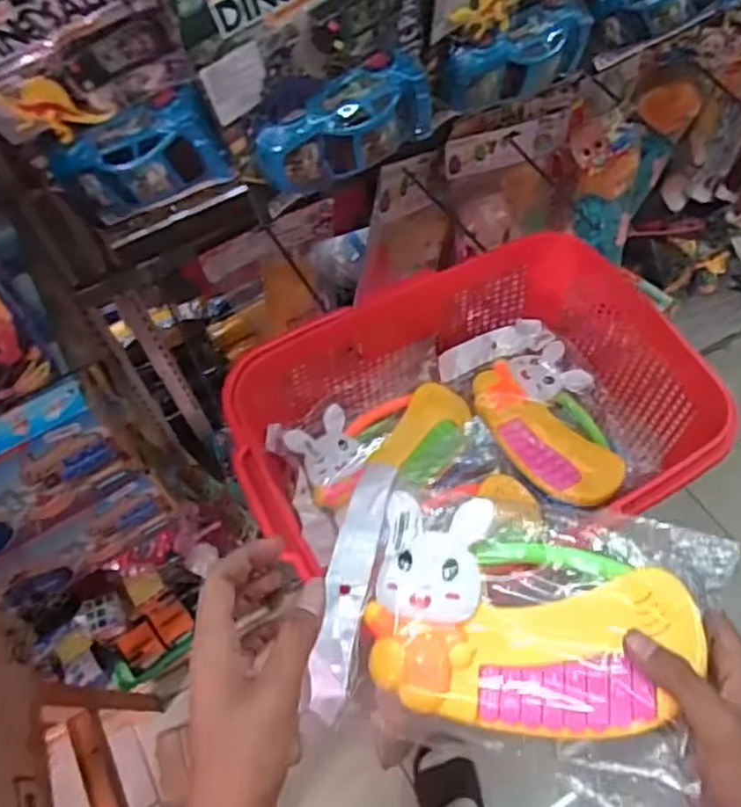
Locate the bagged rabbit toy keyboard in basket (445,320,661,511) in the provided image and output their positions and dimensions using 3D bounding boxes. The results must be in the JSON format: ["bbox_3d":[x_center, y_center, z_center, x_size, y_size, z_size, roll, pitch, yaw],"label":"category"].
[{"bbox_3d":[0.182,0.012,0.729,0.128,0.039,0.216,-28,61,-13],"label":"bagged rabbit toy keyboard in basket"}]

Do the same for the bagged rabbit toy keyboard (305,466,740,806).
[{"bbox_3d":[0.075,0.127,0.414,0.223,0.040,0.154,14,75,21],"label":"bagged rabbit toy keyboard"}]

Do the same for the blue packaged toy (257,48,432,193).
[{"bbox_3d":[-0.015,-0.233,0.599,0.152,0.068,0.053,-32,62,-15],"label":"blue packaged toy"}]

